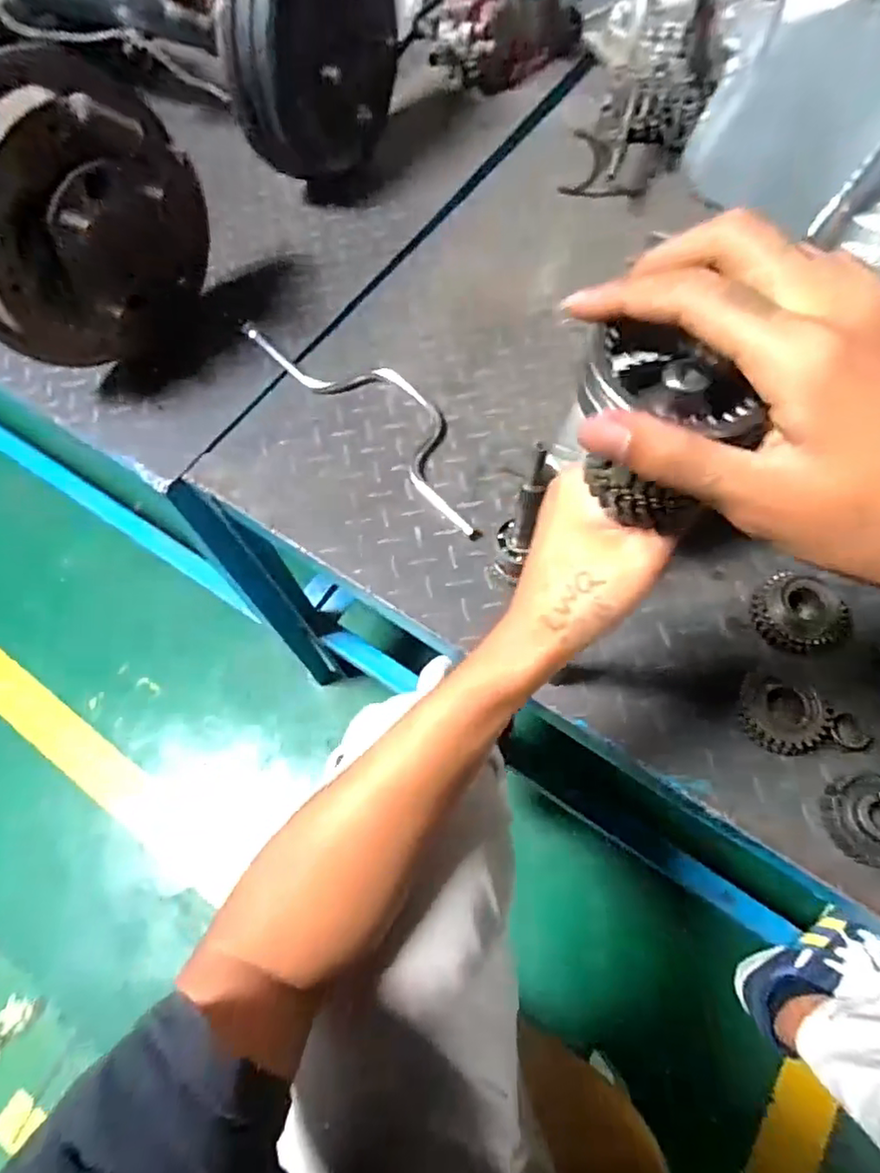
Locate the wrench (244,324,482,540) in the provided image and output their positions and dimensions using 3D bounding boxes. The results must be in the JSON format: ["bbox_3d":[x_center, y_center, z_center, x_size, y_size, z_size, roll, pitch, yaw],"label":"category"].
[{"bbox_3d":[-0.067,-0.198,0.658,0.084,0.016,0.377,-41,69,-15],"label":"wrench"}]

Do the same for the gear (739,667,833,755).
[{"bbox_3d":[0.278,0.102,0.492,0.070,0.016,0.062,12,66,9],"label":"gear"}]

